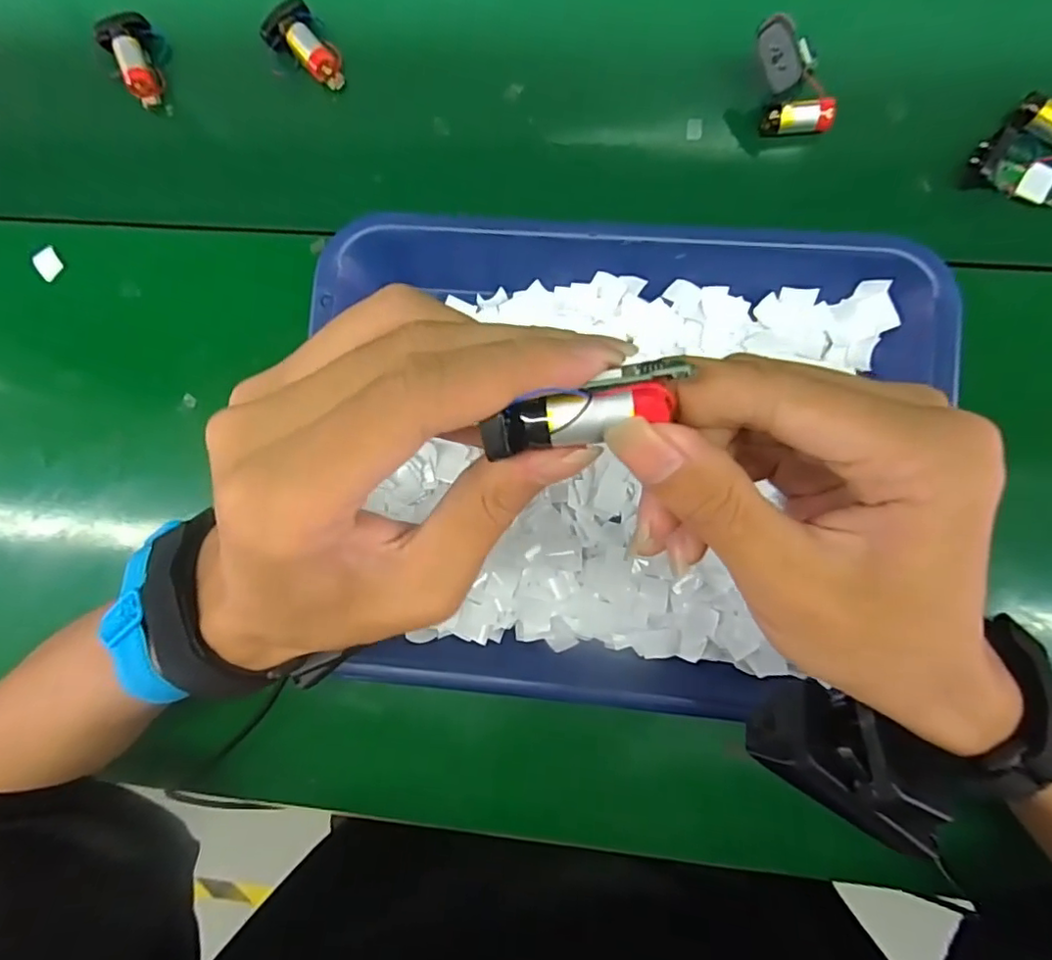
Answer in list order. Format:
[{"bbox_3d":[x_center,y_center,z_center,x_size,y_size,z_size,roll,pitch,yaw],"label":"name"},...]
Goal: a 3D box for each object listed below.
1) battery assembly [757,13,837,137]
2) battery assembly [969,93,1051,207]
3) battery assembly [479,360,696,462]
[{"bbox_3d":[0.147,-0.218,0.321,0.037,0.033,0.050,-16,88,5],"label":"battery assembly"},{"bbox_3d":[0.276,-0.181,0.321,0.049,0.017,0.052,14,91,5],"label":"battery assembly"},{"bbox_3d":[0.013,-0.016,0.139,0.047,0.012,0.013,-18,89,1],"label":"battery assembly"}]

